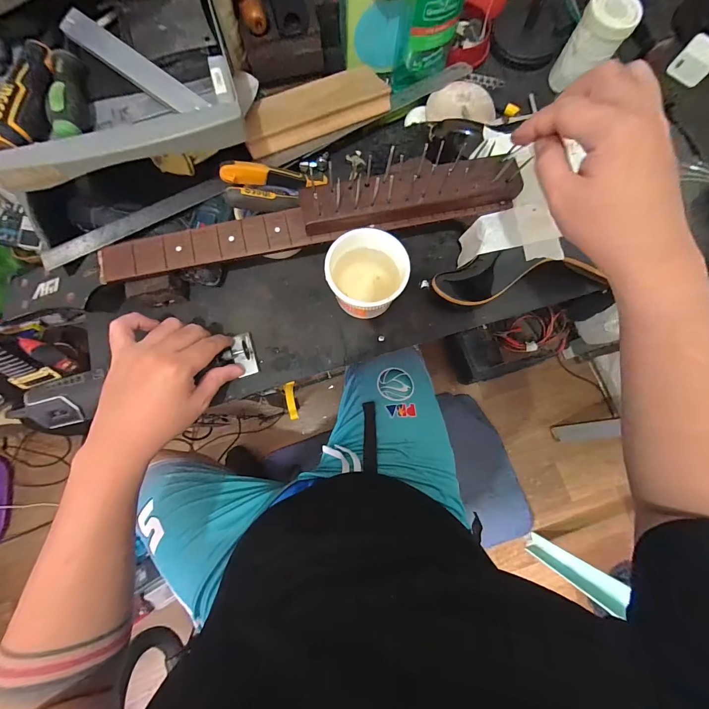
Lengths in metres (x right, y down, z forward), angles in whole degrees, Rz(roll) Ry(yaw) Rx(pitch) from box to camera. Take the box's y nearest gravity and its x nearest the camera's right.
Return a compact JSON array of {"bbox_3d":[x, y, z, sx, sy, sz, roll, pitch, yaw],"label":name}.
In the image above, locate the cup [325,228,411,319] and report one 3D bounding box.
[{"bbox_3d":[0.014,-0.093,0.403,0.092,0.071,0.084,0,78,-1],"label":"cup"}]

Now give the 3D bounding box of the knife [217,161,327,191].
[{"bbox_3d":[-0.094,-0.214,0.401,0.125,0.023,0.015,-9,77,-30],"label":"knife"}]

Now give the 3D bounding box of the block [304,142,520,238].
[{"bbox_3d":[0.062,-0.187,0.379,0.242,0.039,0.058,-12,79,-5],"label":"block"}]

